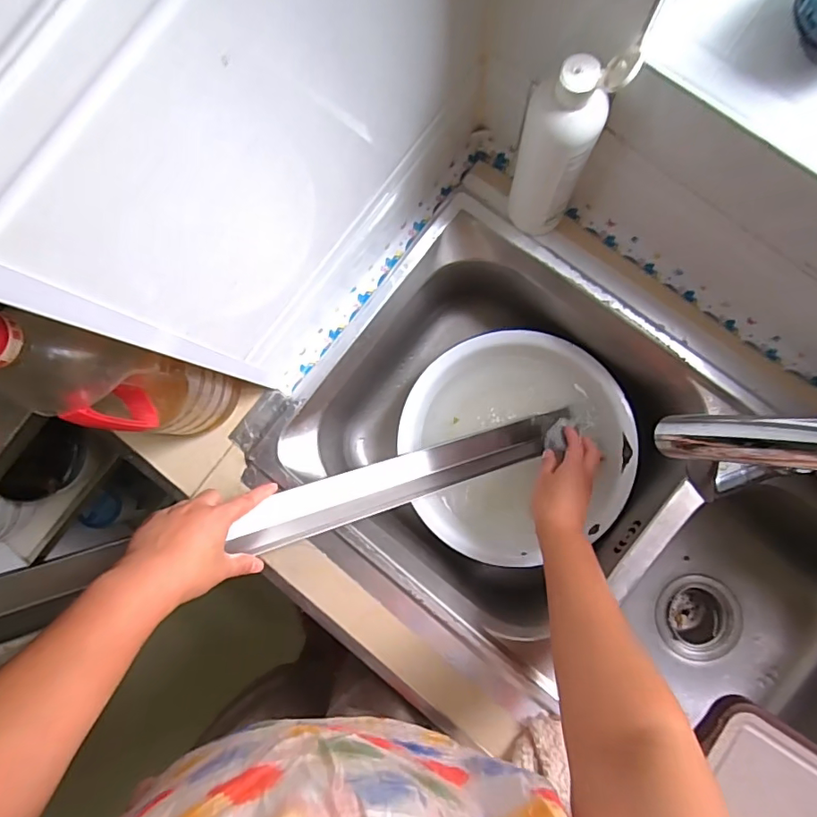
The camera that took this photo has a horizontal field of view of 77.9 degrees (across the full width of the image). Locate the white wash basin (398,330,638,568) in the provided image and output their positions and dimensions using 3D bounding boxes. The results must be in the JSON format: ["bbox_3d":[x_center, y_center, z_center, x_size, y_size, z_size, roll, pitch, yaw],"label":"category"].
[{"bbox_3d":[0.139,0.043,0.673,0.280,0.086,0.283,0,86,5],"label":"white wash basin"}]

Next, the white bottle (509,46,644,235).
[{"bbox_3d":[0.133,-0.228,0.468,0.068,0.209,0.051,18,87,6],"label":"white bottle"}]

